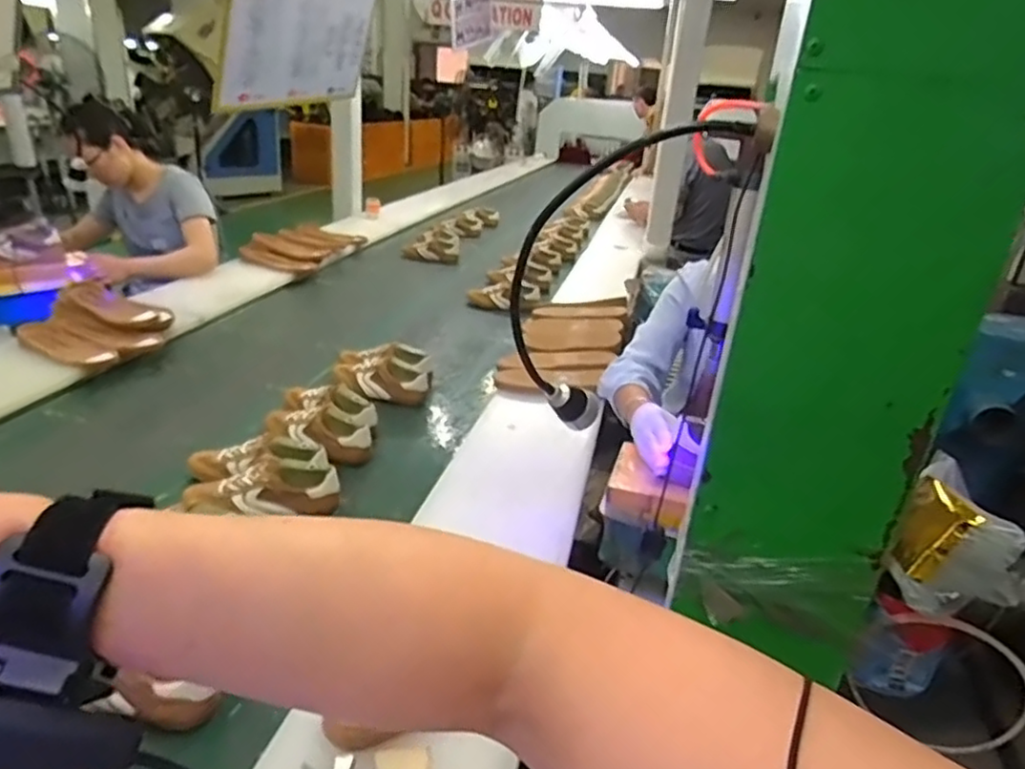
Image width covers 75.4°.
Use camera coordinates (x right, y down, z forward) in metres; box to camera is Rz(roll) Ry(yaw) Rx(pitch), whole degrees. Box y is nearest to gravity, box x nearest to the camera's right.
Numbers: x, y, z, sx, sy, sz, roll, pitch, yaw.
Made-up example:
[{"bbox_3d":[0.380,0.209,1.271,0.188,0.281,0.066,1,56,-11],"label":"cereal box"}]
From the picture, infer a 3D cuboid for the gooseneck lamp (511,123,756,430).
[{"bbox_3d":[0.107,-0.088,0.684,0.195,0.359,0.125,13,26,15],"label":"gooseneck lamp"}]

